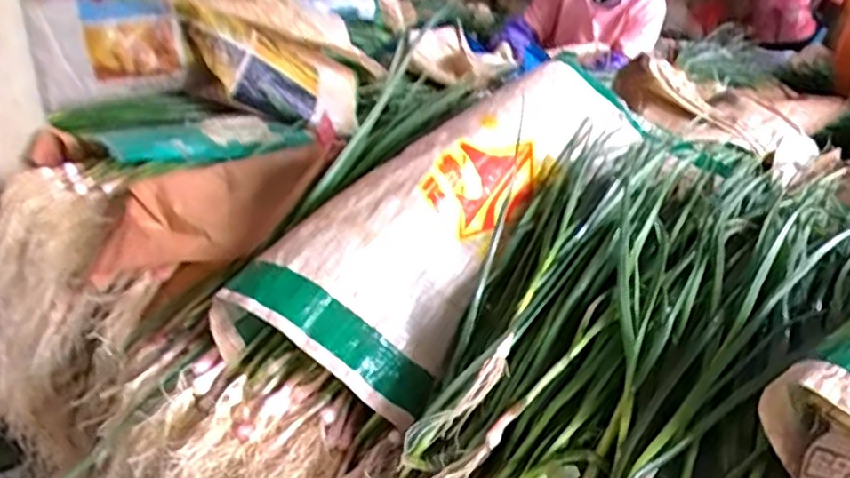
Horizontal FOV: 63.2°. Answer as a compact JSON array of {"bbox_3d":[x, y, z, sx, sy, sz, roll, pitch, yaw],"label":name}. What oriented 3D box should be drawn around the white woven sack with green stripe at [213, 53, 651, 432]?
[{"bbox_3d":[0.041,-0.025,0.676,0.172,0.112,0.472,26,56,39],"label":"white woven sack with green stripe"}]

